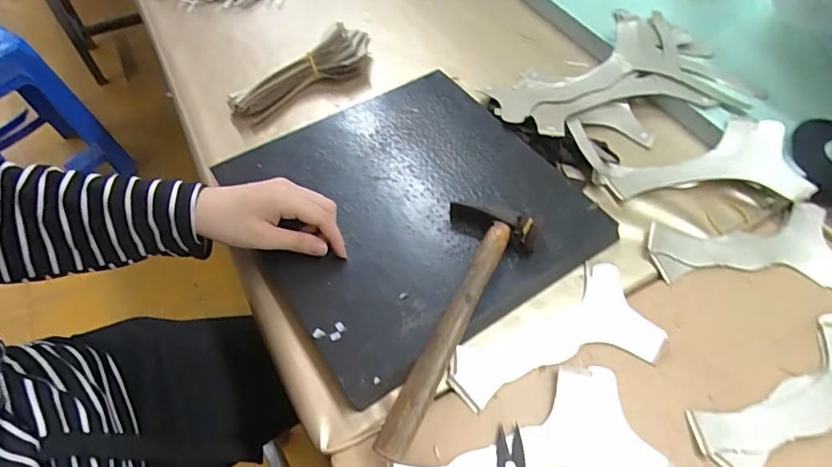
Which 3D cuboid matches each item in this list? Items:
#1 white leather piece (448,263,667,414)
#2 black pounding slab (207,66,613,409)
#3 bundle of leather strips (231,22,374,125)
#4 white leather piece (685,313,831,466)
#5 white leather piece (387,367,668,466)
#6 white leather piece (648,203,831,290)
[{"bbox_3d":[0.117,0.091,0.430,0.186,0.009,0.090,-15,59,-12],"label":"white leather piece"},{"bbox_3d":[-0.011,-0.029,0.492,0.298,0.031,0.299,-31,59,-18],"label":"black pounding slab"},{"bbox_3d":[-0.149,-0.216,0.622,0.203,0.039,0.083,-33,60,-21],"label":"bundle of leather strips"},{"bbox_3d":[0.318,0.146,0.388,0.184,0.005,0.095,-26,58,-14],"label":"white leather piece"},{"bbox_3d":[0.076,0.166,0.377,0.207,0.007,0.091,-8,57,-7],"label":"white leather piece"},{"bbox_3d":[0.324,0.021,0.471,0.184,0.019,0.089,-5,54,-3],"label":"white leather piece"}]

